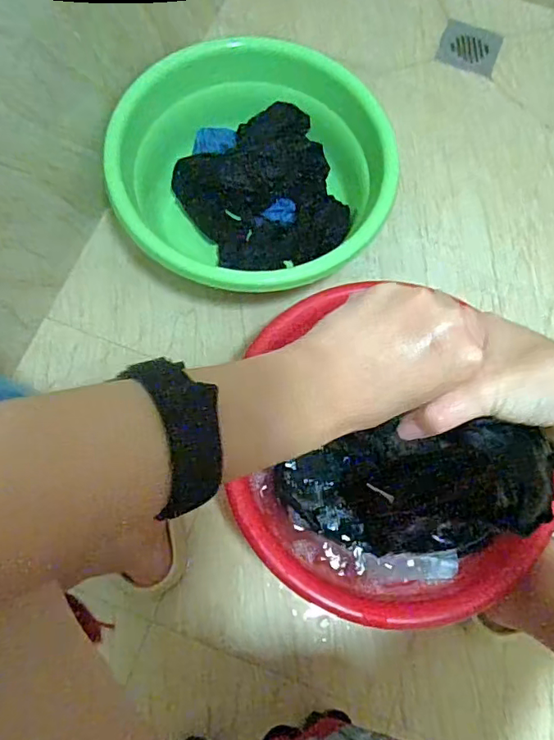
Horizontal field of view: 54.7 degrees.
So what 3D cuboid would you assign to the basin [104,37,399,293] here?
[{"bbox_3d":[-0.026,-0.238,0.716,0.336,0.160,0.300,-32,77,-9],"label":"basin"}]

